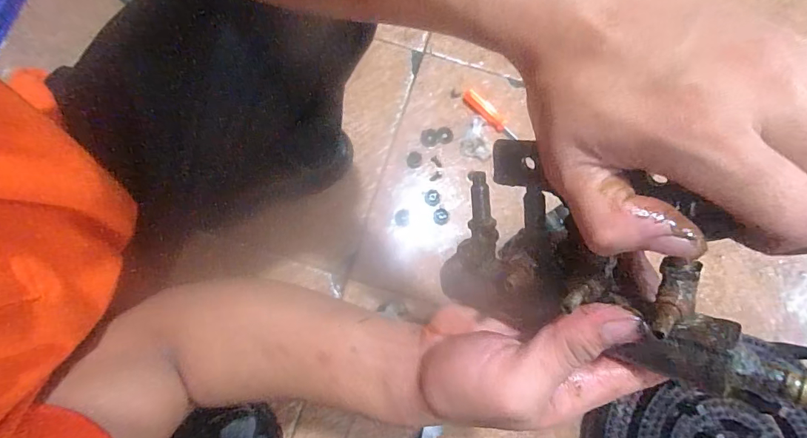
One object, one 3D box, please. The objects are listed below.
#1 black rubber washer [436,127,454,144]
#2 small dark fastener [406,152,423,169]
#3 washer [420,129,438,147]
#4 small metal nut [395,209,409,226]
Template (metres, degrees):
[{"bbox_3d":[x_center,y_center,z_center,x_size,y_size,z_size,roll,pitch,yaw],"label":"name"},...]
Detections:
[{"bbox_3d":[0.068,-0.138,0.689,0.027,0.004,0.030,-6,79,-1],"label":"black rubber washer"},{"bbox_3d":[0.018,-0.096,0.682,0.025,0.004,0.028,6,79,2],"label":"small dark fastener"},{"bbox_3d":[0.042,-0.134,0.689,0.028,0.004,0.031,-6,79,-1],"label":"washer"},{"bbox_3d":[-0.002,-0.002,0.665,0.023,0.004,0.027,-2,79,0],"label":"small metal nut"}]

